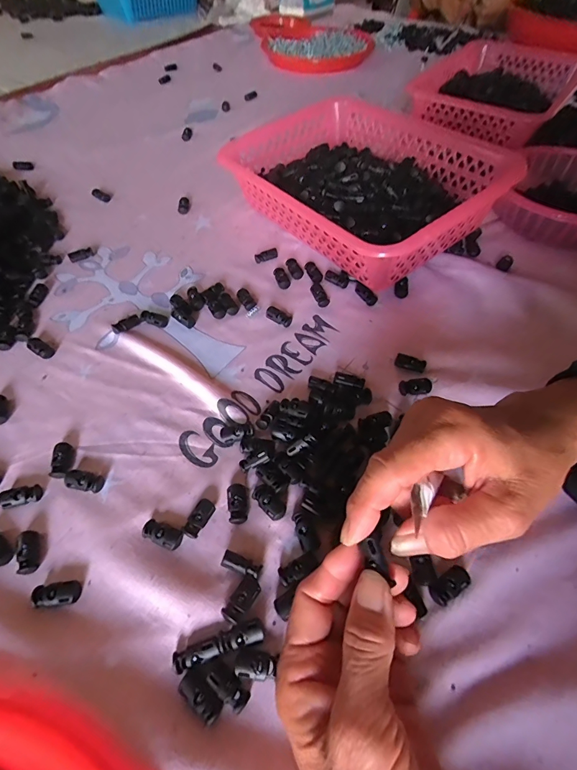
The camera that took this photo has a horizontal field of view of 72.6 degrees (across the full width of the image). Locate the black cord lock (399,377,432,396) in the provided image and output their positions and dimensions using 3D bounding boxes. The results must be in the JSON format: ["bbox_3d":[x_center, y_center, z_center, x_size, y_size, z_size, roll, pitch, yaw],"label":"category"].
[{"bbox_3d":[0.113,0.001,0.350,0.028,0.007,0.013,-10,55,-8],"label":"black cord lock"}]

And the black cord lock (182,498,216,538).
[{"bbox_3d":[-0.065,0.096,0.286,0.014,0.007,0.028,24,58,15],"label":"black cord lock"}]

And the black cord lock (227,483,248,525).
[{"bbox_3d":[-0.037,0.088,0.292,0.015,0.007,0.028,-7,55,-6],"label":"black cord lock"}]

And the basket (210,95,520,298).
[{"bbox_3d":[0.074,-0.237,0.476,0.208,0.100,0.301,-34,62,-22],"label":"basket"}]

